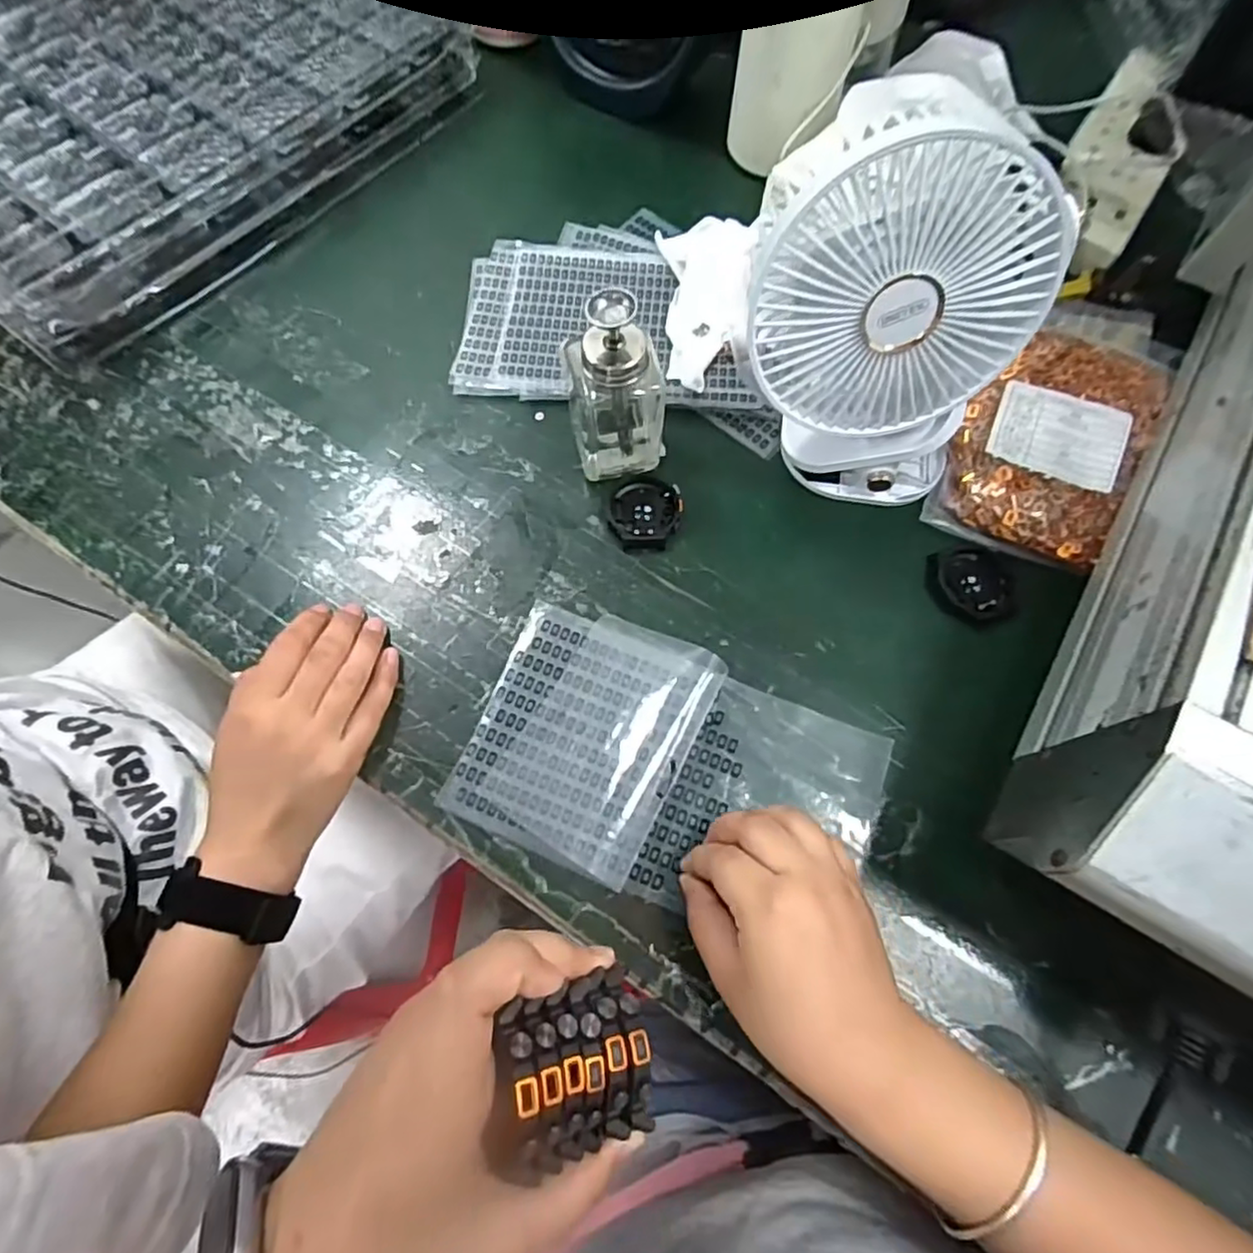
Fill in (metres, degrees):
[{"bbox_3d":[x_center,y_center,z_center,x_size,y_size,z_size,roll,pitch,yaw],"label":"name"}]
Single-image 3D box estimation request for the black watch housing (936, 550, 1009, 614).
[{"bbox_3d":[0.222,-0.028,0.417,0.041,0.009,0.046,-16,70,-6],"label":"black watch housing"}]

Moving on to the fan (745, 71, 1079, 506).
[{"bbox_3d":[0.140,-0.163,0.363,0.148,0.174,0.099,10,70,4],"label":"fan"}]

